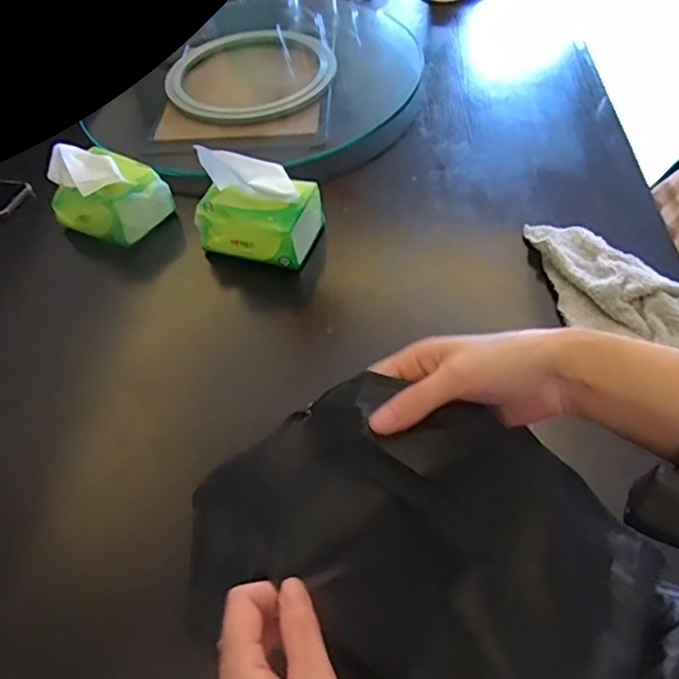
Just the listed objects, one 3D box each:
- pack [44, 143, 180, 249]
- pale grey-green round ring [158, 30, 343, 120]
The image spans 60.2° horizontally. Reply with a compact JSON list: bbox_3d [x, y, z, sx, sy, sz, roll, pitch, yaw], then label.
[{"bbox_3d":[-0.309,-0.194,0.760,0.164,0.075,0.104,18,55,19],"label":"pack"},{"bbox_3d":[-0.149,-0.450,0.993,0.266,0.031,0.251,-3,51,3],"label":"pale grey-green round ring"}]

